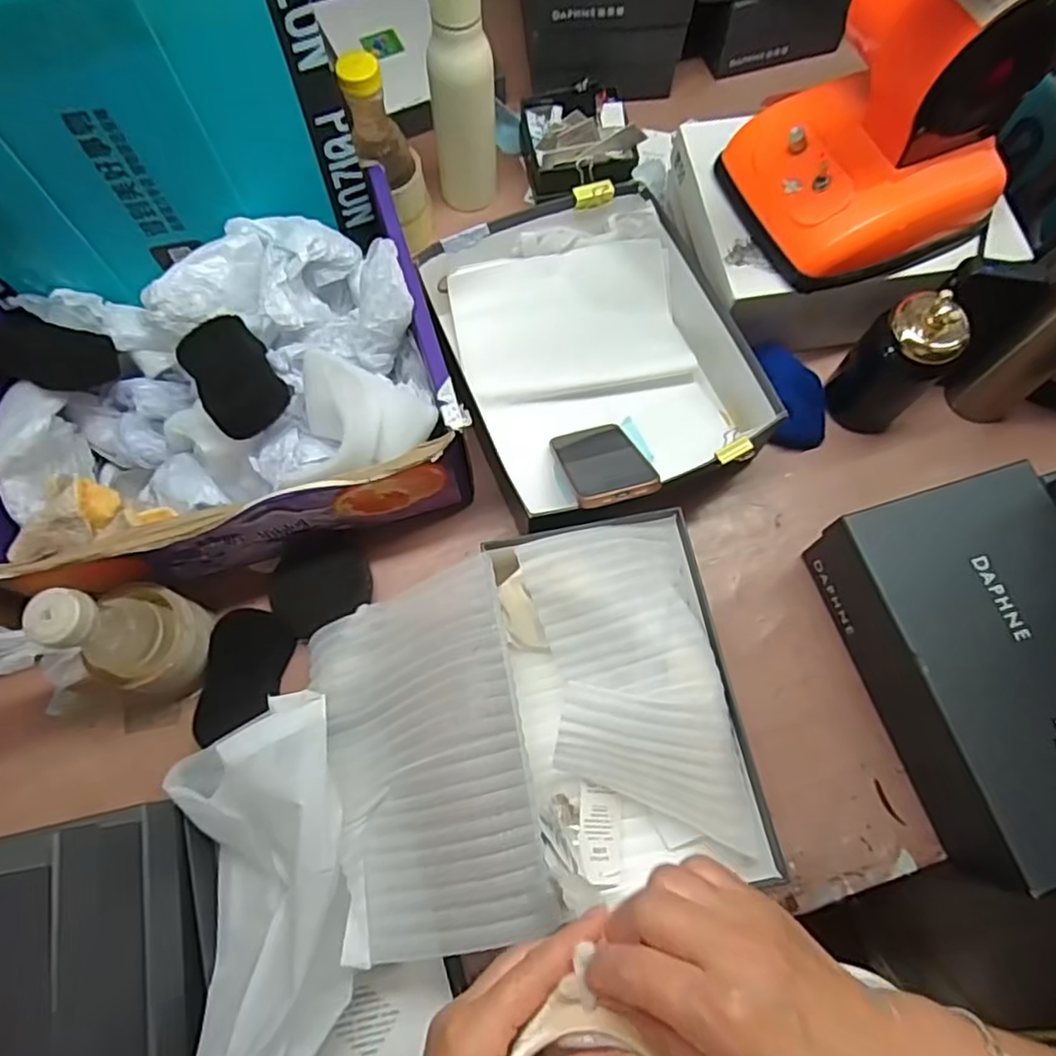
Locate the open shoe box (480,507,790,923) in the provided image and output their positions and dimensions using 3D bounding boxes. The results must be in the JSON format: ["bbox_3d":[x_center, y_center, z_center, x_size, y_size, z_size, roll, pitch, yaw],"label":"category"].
[{"bbox_3d":[0.078,0.141,0.560,0.171,0.099,0.283,-12,71,-4],"label":"open shoe box"}]

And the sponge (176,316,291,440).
[{"bbox_3d":[-0.246,-0.130,0.554,0.067,0.028,0.121,-31,72,-18],"label":"sponge"}]

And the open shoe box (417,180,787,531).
[{"bbox_3d":[0.065,-0.167,0.670,0.255,0.099,0.329,-21,72,-7],"label":"open shoe box"}]

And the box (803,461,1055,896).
[{"bbox_3d":[0.391,0.113,0.559,0.176,0.113,0.282,-16,72,-5],"label":"box"}]

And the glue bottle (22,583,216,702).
[{"bbox_3d":[-0.319,0.086,0.537,0.075,0.185,0.089,6,71,2],"label":"glue bottle"}]

